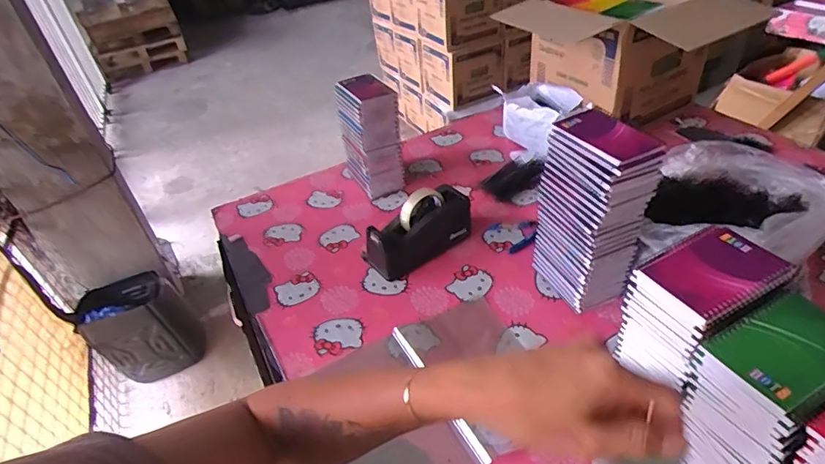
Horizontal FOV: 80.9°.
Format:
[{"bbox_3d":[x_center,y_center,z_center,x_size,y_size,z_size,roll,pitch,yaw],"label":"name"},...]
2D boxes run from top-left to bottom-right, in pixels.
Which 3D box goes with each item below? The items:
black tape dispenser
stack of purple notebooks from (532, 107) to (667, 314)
[{"bbox_3d":[0.007,-0.011,0.897,0.205,0.117,0.085,-29,44,-24],"label":"black tape dispenser"},{"bbox_3d":[0.270,-0.021,0.737,0.101,0.284,0.138,-15,40,-9],"label":"stack of purple notebooks"}]

